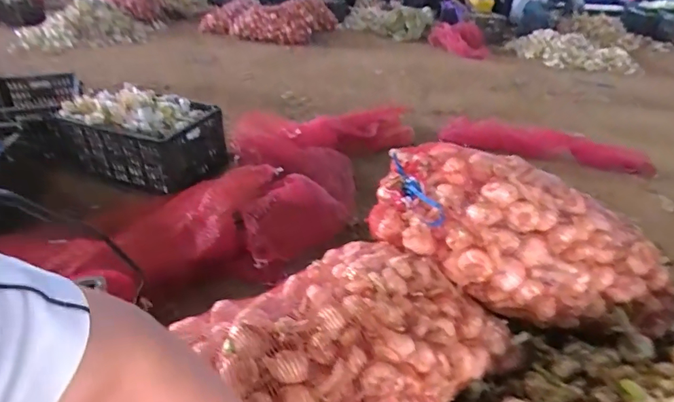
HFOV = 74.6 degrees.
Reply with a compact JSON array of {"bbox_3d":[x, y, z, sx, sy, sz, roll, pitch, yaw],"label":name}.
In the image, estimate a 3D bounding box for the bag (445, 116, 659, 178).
[{"bbox_3d":[0.816,-0.218,1.771,0.765,0.106,0.149,13,32,19],"label":"bag"}]

